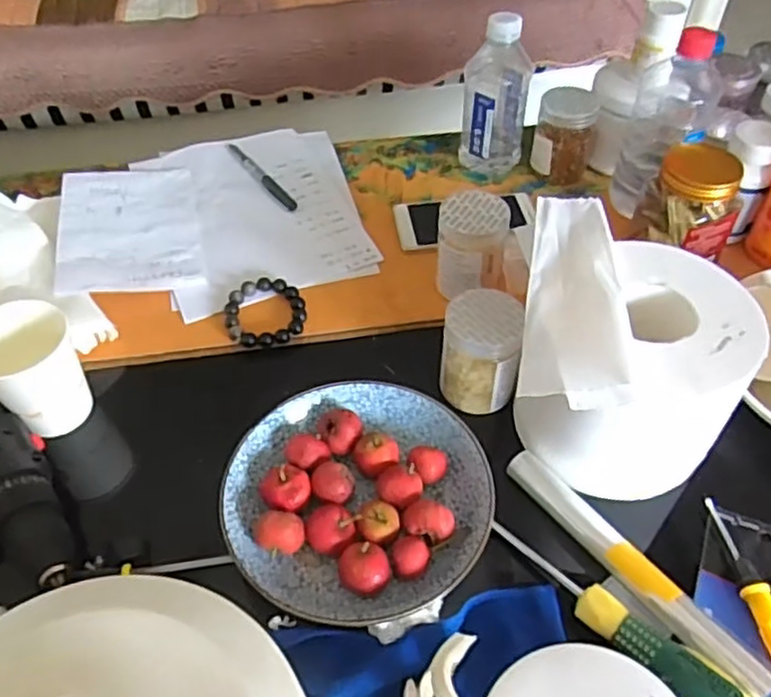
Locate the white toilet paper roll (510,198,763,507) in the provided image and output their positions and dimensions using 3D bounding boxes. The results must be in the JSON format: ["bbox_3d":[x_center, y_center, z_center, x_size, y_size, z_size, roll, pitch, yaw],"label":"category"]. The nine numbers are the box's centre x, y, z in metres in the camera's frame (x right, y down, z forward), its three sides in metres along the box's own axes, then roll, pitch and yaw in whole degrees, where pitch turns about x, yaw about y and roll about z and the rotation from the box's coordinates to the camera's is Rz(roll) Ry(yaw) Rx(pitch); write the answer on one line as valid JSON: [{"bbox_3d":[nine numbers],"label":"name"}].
[{"bbox_3d":[0.171,0.003,0.501,0.145,0.128,0.180,8,49,7],"label":"white toilet paper roll"}]

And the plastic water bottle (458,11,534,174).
[{"bbox_3d":[0.114,-0.256,0.721,0.067,0.162,0.052,9,49,8],"label":"plastic water bottle"}]

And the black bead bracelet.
[{"bbox_3d":[-0.107,-0.034,0.619,0.069,0.018,0.070,-8,49,-7],"label":"black bead bracelet"}]

